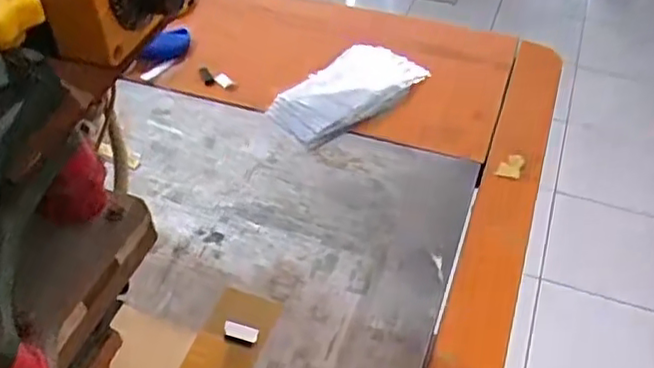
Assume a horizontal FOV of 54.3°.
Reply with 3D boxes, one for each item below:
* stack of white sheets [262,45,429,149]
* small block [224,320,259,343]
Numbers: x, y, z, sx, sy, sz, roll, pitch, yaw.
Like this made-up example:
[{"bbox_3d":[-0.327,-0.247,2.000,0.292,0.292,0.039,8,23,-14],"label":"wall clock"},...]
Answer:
[{"bbox_3d":[0.023,-0.095,0.623,0.154,0.032,0.077,-30,52,-26],"label":"stack of white sheets"},{"bbox_3d":[-0.061,0.105,0.453,0.026,0.005,0.010,13,47,13],"label":"small block"}]

